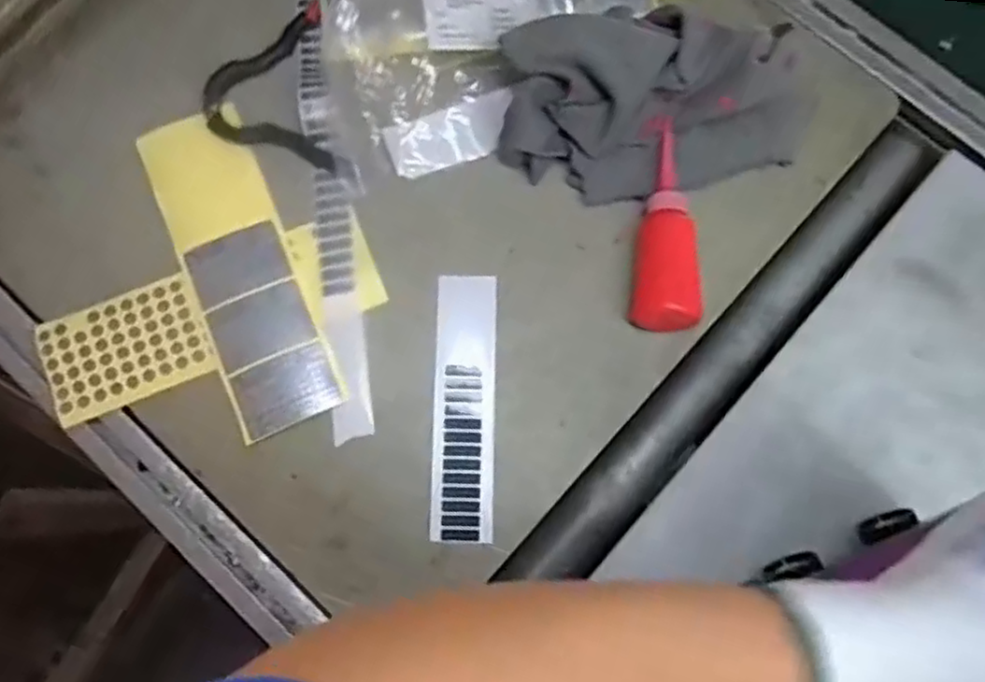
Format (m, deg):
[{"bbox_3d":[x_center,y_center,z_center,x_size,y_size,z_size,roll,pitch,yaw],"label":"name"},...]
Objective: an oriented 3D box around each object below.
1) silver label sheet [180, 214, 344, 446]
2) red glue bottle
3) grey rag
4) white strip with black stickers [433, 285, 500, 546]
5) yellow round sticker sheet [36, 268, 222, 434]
[{"bbox_3d":[-0.178,-0.012,0.540,0.078,0.007,0.163,-24,78,-4],"label":"silver label sheet"},{"bbox_3d":[0.138,-0.085,0.539,0.052,0.038,0.169,8,78,3],"label":"red glue bottle"},{"bbox_3d":[0.127,-0.188,0.545,0.244,0.069,0.134,-8,78,-1],"label":"grey rag"},{"bbox_3d":[-0.020,0.048,0.530,0.045,0.004,0.199,0,77,3],"label":"white strip with black stickers"},{"bbox_3d":[-0.284,0.006,0.543,0.123,0.004,0.084,-23,78,-4],"label":"yellow round sticker sheet"}]

